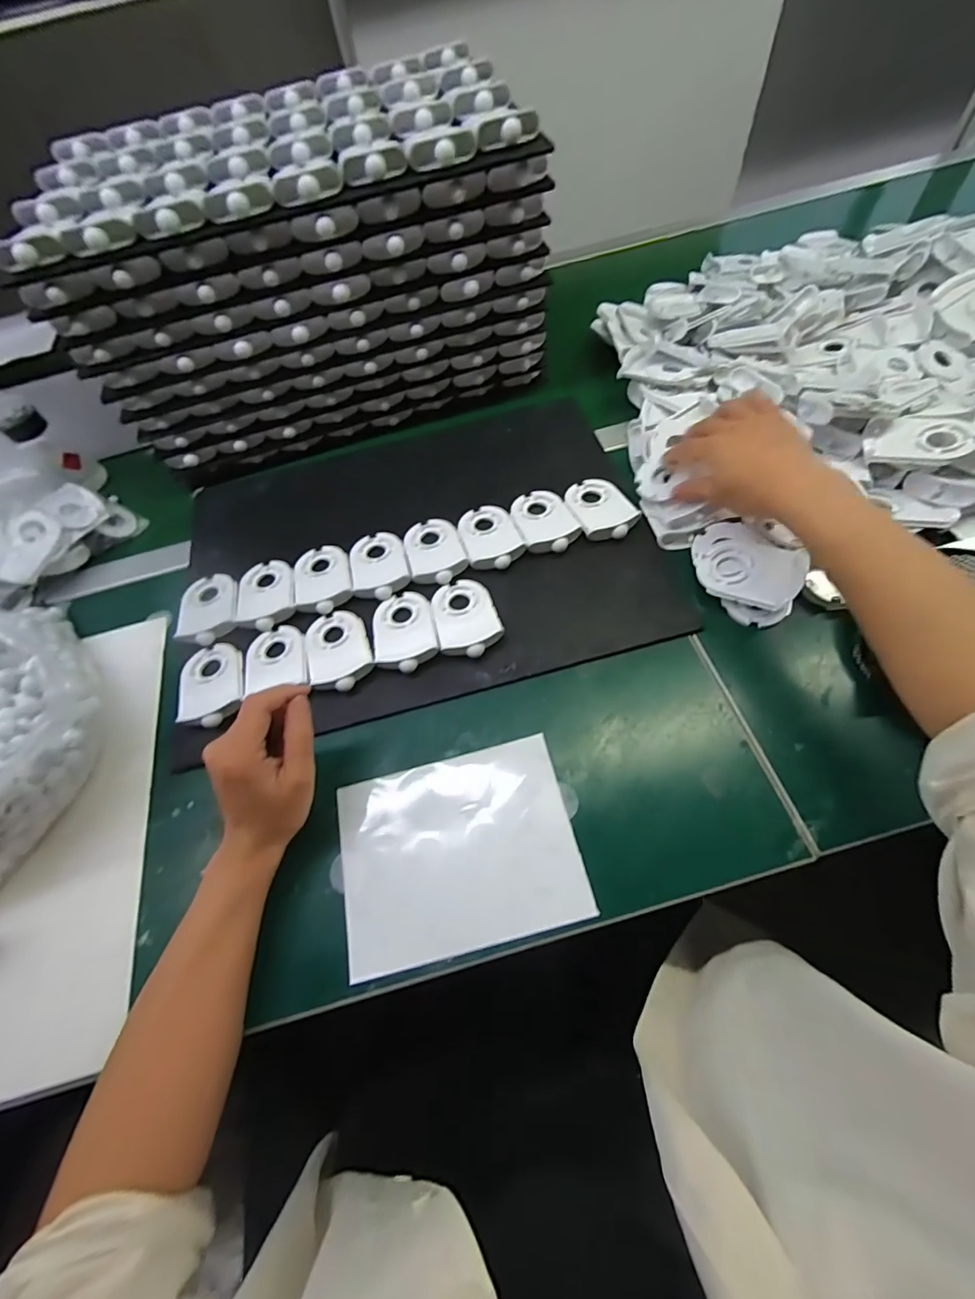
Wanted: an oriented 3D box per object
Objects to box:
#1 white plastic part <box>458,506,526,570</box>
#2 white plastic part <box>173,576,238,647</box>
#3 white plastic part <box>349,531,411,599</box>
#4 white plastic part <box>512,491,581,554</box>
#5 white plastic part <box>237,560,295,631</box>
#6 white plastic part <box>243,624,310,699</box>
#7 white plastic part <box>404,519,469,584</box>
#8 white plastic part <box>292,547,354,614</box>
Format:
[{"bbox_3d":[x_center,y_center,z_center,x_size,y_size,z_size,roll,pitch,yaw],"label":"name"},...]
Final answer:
[{"bbox_3d":[0.002,-0.117,0.497,0.056,0.018,0.087,-17,60,-3],"label":"white plastic part"},{"bbox_3d":[-0.281,-0.043,0.486,0.061,0.022,0.085,-18,60,-3],"label":"white plastic part"},{"bbox_3d":[-0.110,-0.087,0.491,0.057,0.017,0.085,-14,60,-1],"label":"white plastic part"},{"bbox_3d":[0.058,-0.134,0.498,0.055,0.018,0.085,-16,60,-2],"label":"white plastic part"},{"bbox_3d":[-0.222,-0.057,0.486,0.055,0.019,0.085,-15,60,-2],"label":"white plastic part"},{"bbox_3d":[-0.198,0.008,0.452,0.057,0.020,0.071,-18,67,-5],"label":"white plastic part"},{"bbox_3d":[-0.054,-0.102,0.494,0.056,0.018,0.085,-16,60,-2],"label":"white plastic part"},{"bbox_3d":[-0.167,-0.072,0.491,0.056,0.017,0.086,-16,60,-2],"label":"white plastic part"}]

